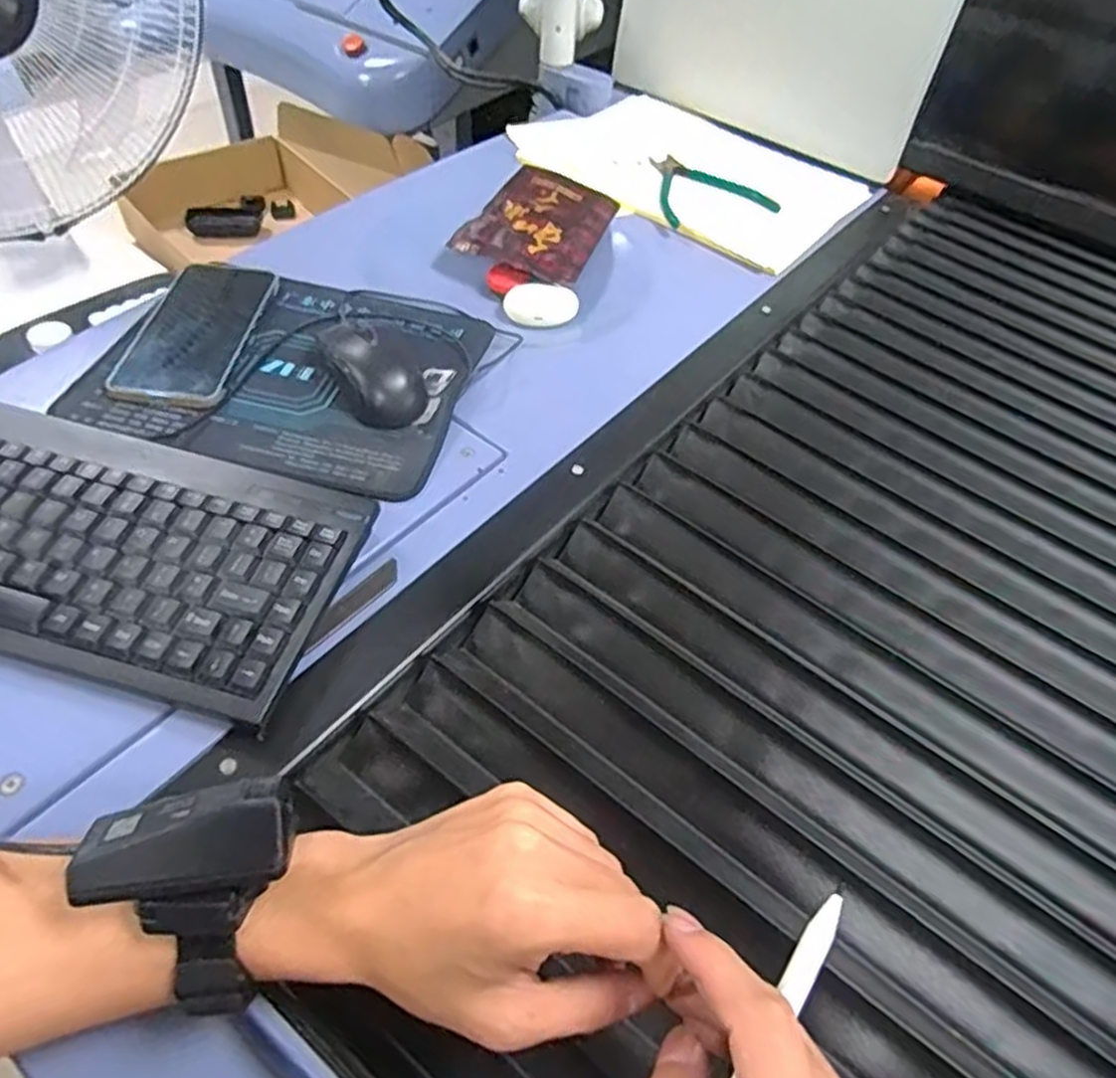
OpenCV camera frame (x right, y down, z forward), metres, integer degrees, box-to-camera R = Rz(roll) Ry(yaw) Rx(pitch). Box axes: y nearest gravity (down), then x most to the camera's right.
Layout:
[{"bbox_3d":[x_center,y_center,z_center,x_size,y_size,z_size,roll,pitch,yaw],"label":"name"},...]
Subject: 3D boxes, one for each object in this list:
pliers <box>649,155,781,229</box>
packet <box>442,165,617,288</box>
[{"bbox_3d":[0.147,-0.361,0.777,0.116,0.007,0.120,-13,54,-14],"label":"pliers"},{"bbox_3d":[-0.013,-0.303,0.717,0.114,0.018,0.154,22,54,12],"label":"packet"}]

